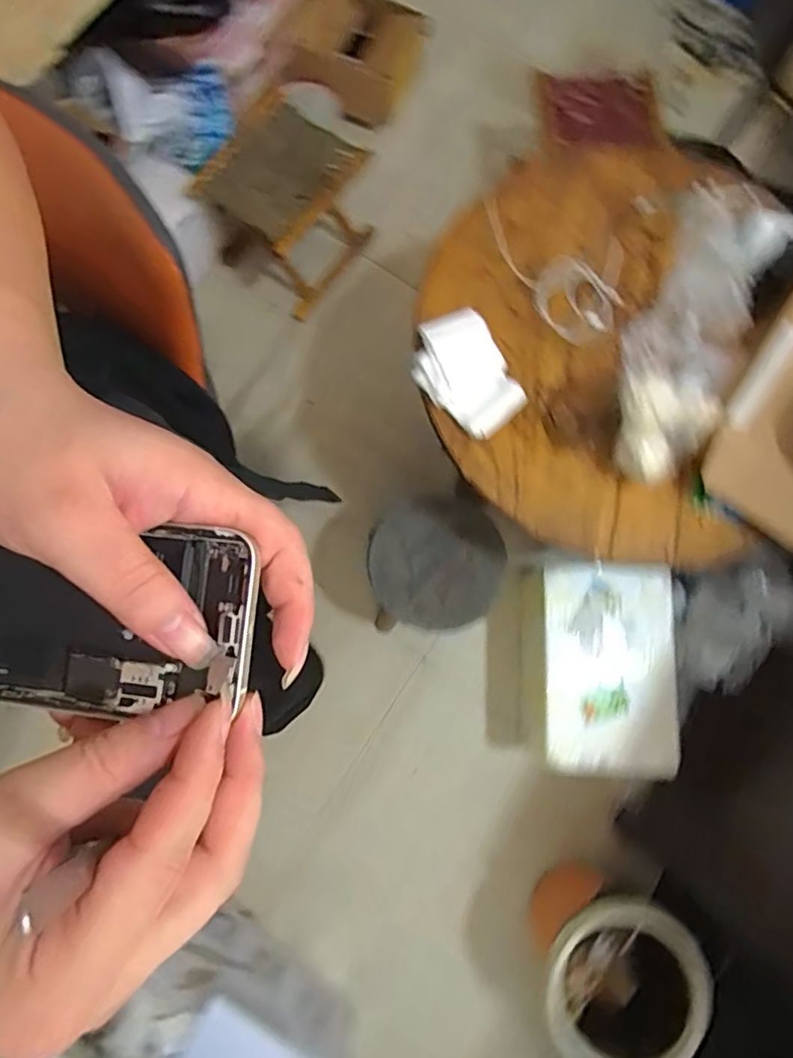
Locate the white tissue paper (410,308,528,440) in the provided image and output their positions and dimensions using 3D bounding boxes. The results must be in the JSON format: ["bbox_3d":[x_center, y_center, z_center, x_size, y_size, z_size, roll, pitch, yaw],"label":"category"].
[{"bbox_3d":[0.107,-0.247,0.884,0.133,0.024,0.206,-28,80,-5],"label":"white tissue paper"}]

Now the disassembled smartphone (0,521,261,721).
[{"bbox_3d":[-0.126,0.031,0.209,0.150,0.014,0.069,1,78,6],"label":"disassembled smartphone"}]

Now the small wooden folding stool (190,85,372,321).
[{"bbox_3d":[-0.263,-0.773,1.343,0.297,0.272,0.301,37,81,7],"label":"small wooden folding stool"}]

